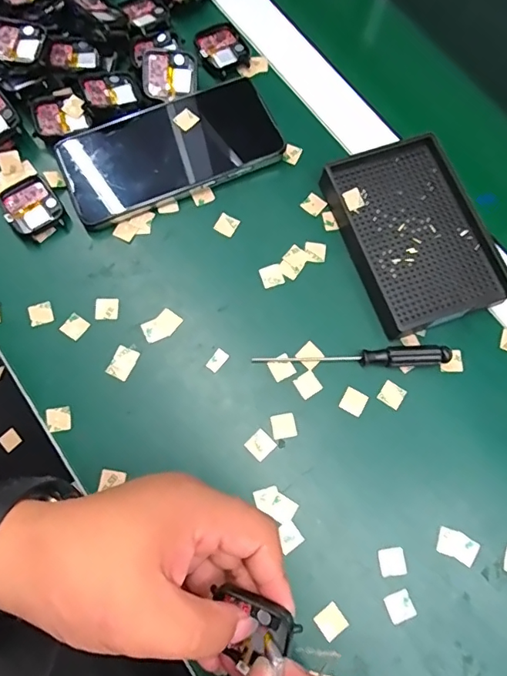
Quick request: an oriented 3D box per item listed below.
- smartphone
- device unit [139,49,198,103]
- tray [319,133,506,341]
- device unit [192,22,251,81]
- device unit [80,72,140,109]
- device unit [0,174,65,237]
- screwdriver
[{"bbox_3d":[-0.062,-0.142,0.370,0.159,0.014,0.079,-24,76,-7],"label":"smartphone"},{"bbox_3d":[-0.066,-0.207,0.381,0.042,0.008,0.037,-2,102,-9],"label":"device unit"},{"bbox_3d":[0.115,-0.076,0.353,0.093,0.019,0.135,-18,76,-5],"label":"tray"},{"bbox_3d":[-0.026,-0.236,0.397,0.039,0.009,0.043,-28,77,-8],"label":"device unit"},{"bbox_3d":[-0.109,-0.187,0.374,0.041,0.012,0.037,-16,69,-21],"label":"device unit"},{"bbox_3d":[-0.161,-0.095,0.354,0.037,0.011,0.041,-35,78,-9],"label":"device unit"},{"bbox_3d":[0.067,0.014,0.330,0.131,0.012,0.013,-2,75,-1],"label":"screwdriver"}]

